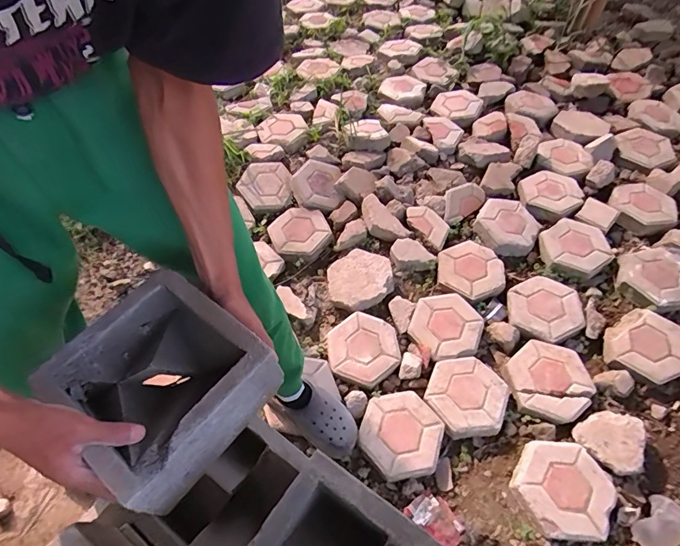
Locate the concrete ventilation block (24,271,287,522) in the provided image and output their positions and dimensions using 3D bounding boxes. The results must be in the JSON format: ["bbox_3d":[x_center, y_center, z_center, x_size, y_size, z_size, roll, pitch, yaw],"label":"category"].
[{"bbox_3d":[-0.207,0.127,0.486,0.203,0.080,0.193,35,65,22],"label":"concrete ventilation block"}]

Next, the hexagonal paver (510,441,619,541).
[{"bbox_3d":[0.517,0.495,0.946,0.220,0.043,0.202,-1,57,2],"label":"hexagonal paver"}]

